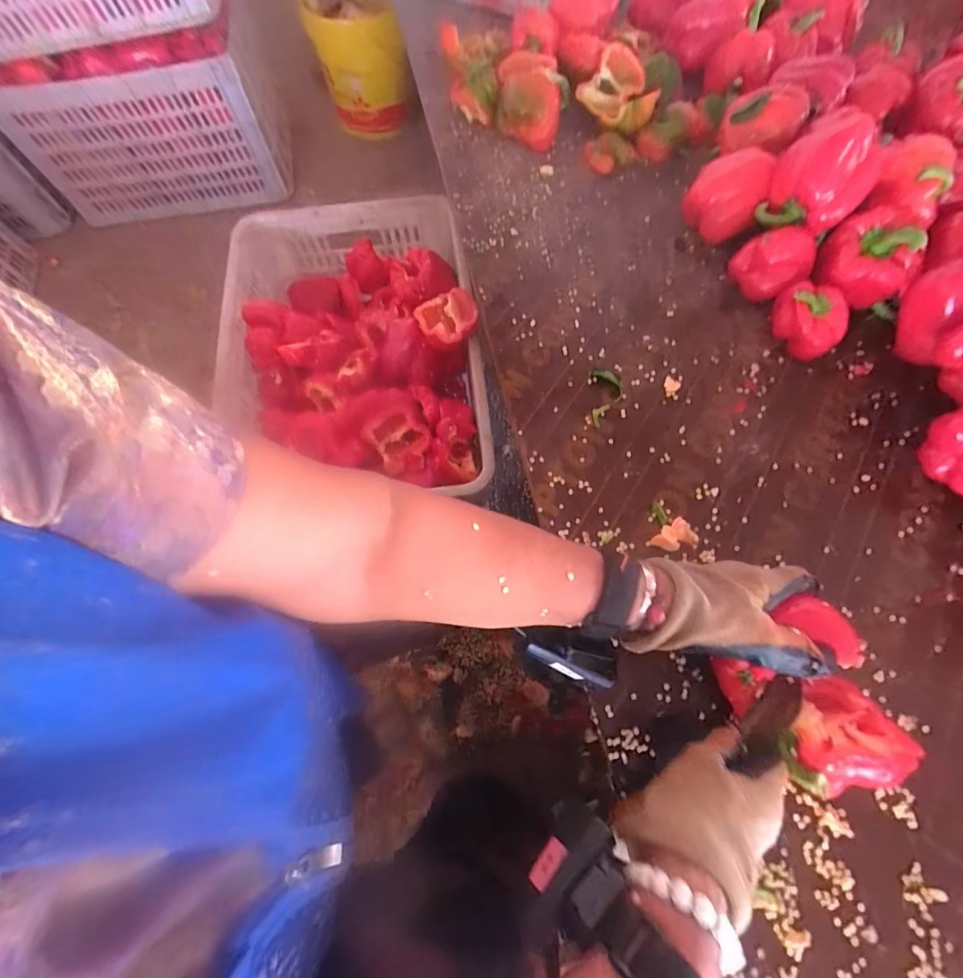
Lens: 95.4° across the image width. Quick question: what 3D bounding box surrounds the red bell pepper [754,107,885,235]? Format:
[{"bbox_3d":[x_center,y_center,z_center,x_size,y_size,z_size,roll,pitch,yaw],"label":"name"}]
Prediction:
[{"bbox_3d":[0.363,-0.335,0.463,0.087,0.070,0.111,30,72,11],"label":"red bell pepper"}]

